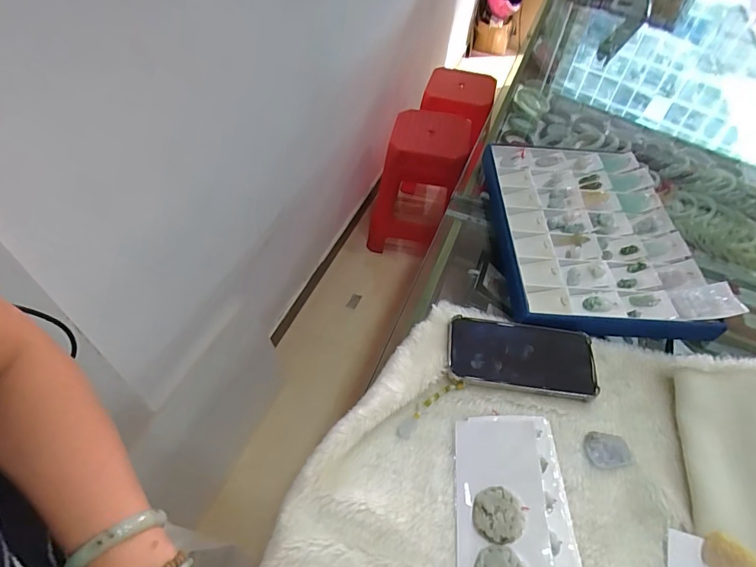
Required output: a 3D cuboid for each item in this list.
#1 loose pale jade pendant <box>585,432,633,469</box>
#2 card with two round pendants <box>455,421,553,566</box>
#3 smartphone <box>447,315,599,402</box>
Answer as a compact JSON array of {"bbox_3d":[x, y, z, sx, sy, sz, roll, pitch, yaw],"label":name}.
[{"bbox_3d":[0.228,0.166,0.429,0.043,0.004,0.033,7,51,3],"label":"loose pale jade pendant"},{"bbox_3d":[0.108,0.198,0.384,0.075,0.007,0.154,-5,50,14],"label":"card with two round pendants"},{"bbox_3d":[0.161,0.079,0.482,0.162,0.006,0.081,9,51,4],"label":"smartphone"}]

